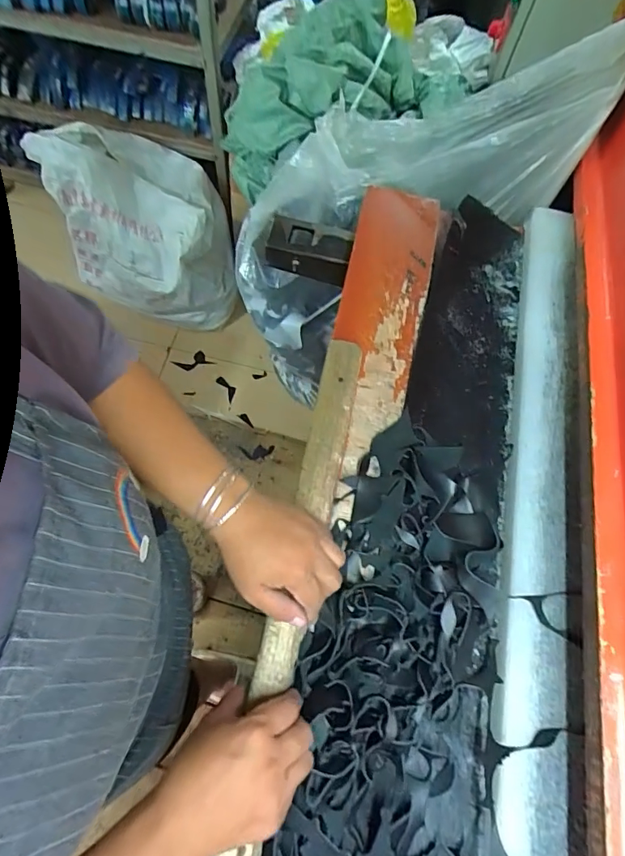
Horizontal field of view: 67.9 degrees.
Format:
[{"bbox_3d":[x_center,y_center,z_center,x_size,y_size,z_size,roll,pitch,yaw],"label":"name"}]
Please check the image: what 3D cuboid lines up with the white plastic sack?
[{"bbox_3d":[-0.514,-0.604,1.474,0.503,0.513,0.380,-4,68,-6],"label":"white plastic sack"}]

